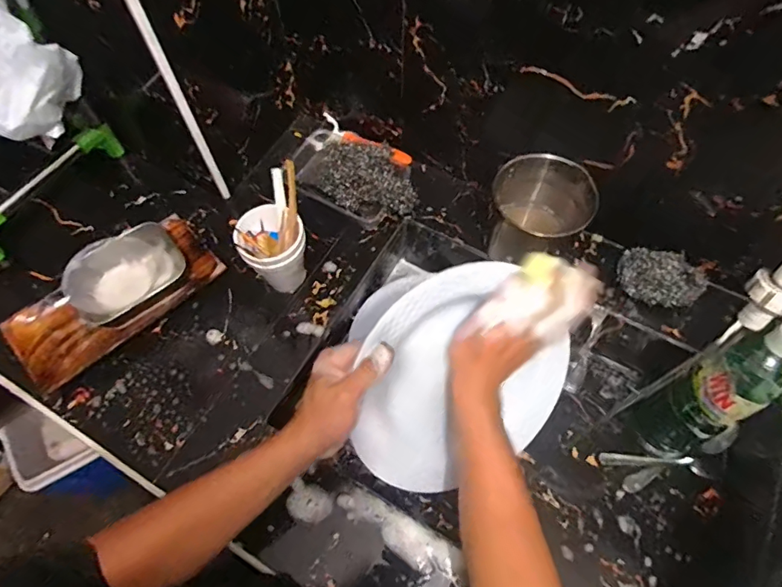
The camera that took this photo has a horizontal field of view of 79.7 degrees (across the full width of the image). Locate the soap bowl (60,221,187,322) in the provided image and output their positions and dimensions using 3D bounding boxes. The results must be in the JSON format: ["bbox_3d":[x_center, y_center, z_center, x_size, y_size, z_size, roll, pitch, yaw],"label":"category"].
[{"bbox_3d":[-0.340,-0.019,0.612,0.141,0.057,0.111,-33,67,-15],"label":"soap bowl"}]

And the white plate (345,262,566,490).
[{"bbox_3d":[0.066,0.095,0.482,0.227,0.240,0.032,-42,25,-2],"label":"white plate"}]

